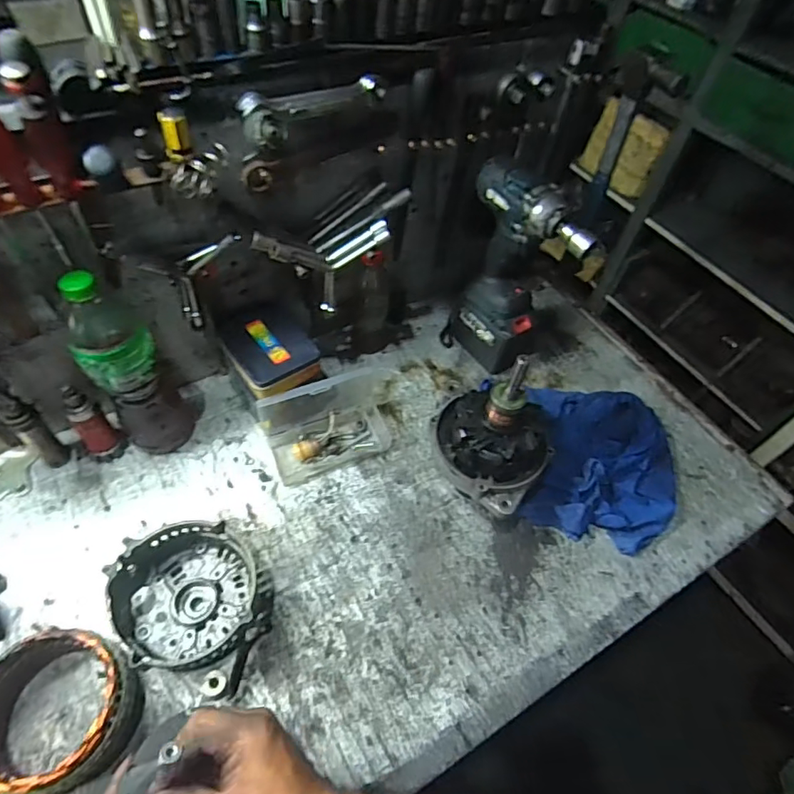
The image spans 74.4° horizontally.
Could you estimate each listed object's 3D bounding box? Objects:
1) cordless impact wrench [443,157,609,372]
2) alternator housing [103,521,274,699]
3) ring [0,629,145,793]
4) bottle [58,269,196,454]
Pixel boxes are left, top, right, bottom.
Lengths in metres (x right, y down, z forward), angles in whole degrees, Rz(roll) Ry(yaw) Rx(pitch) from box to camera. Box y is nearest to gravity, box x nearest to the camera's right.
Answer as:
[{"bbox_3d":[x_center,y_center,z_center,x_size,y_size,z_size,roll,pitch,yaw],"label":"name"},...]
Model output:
[{"bbox_3d":[0.163,-0.160,0.736,0.084,0.296,0.173,-34,63,-27],"label":"cordless impact wrench"},{"bbox_3d":[-0.220,0.218,0.560,0.155,0.078,0.149,3,53,-4],"label":"alternator housing"},{"bbox_3d":[-0.323,0.296,0.497,0.136,0.067,0.131,5,53,-3],"label":"ring"},{"bbox_3d":[-0.312,-0.031,0.611,0.081,0.268,0.087,-31,62,-26],"label":"bottle"}]

